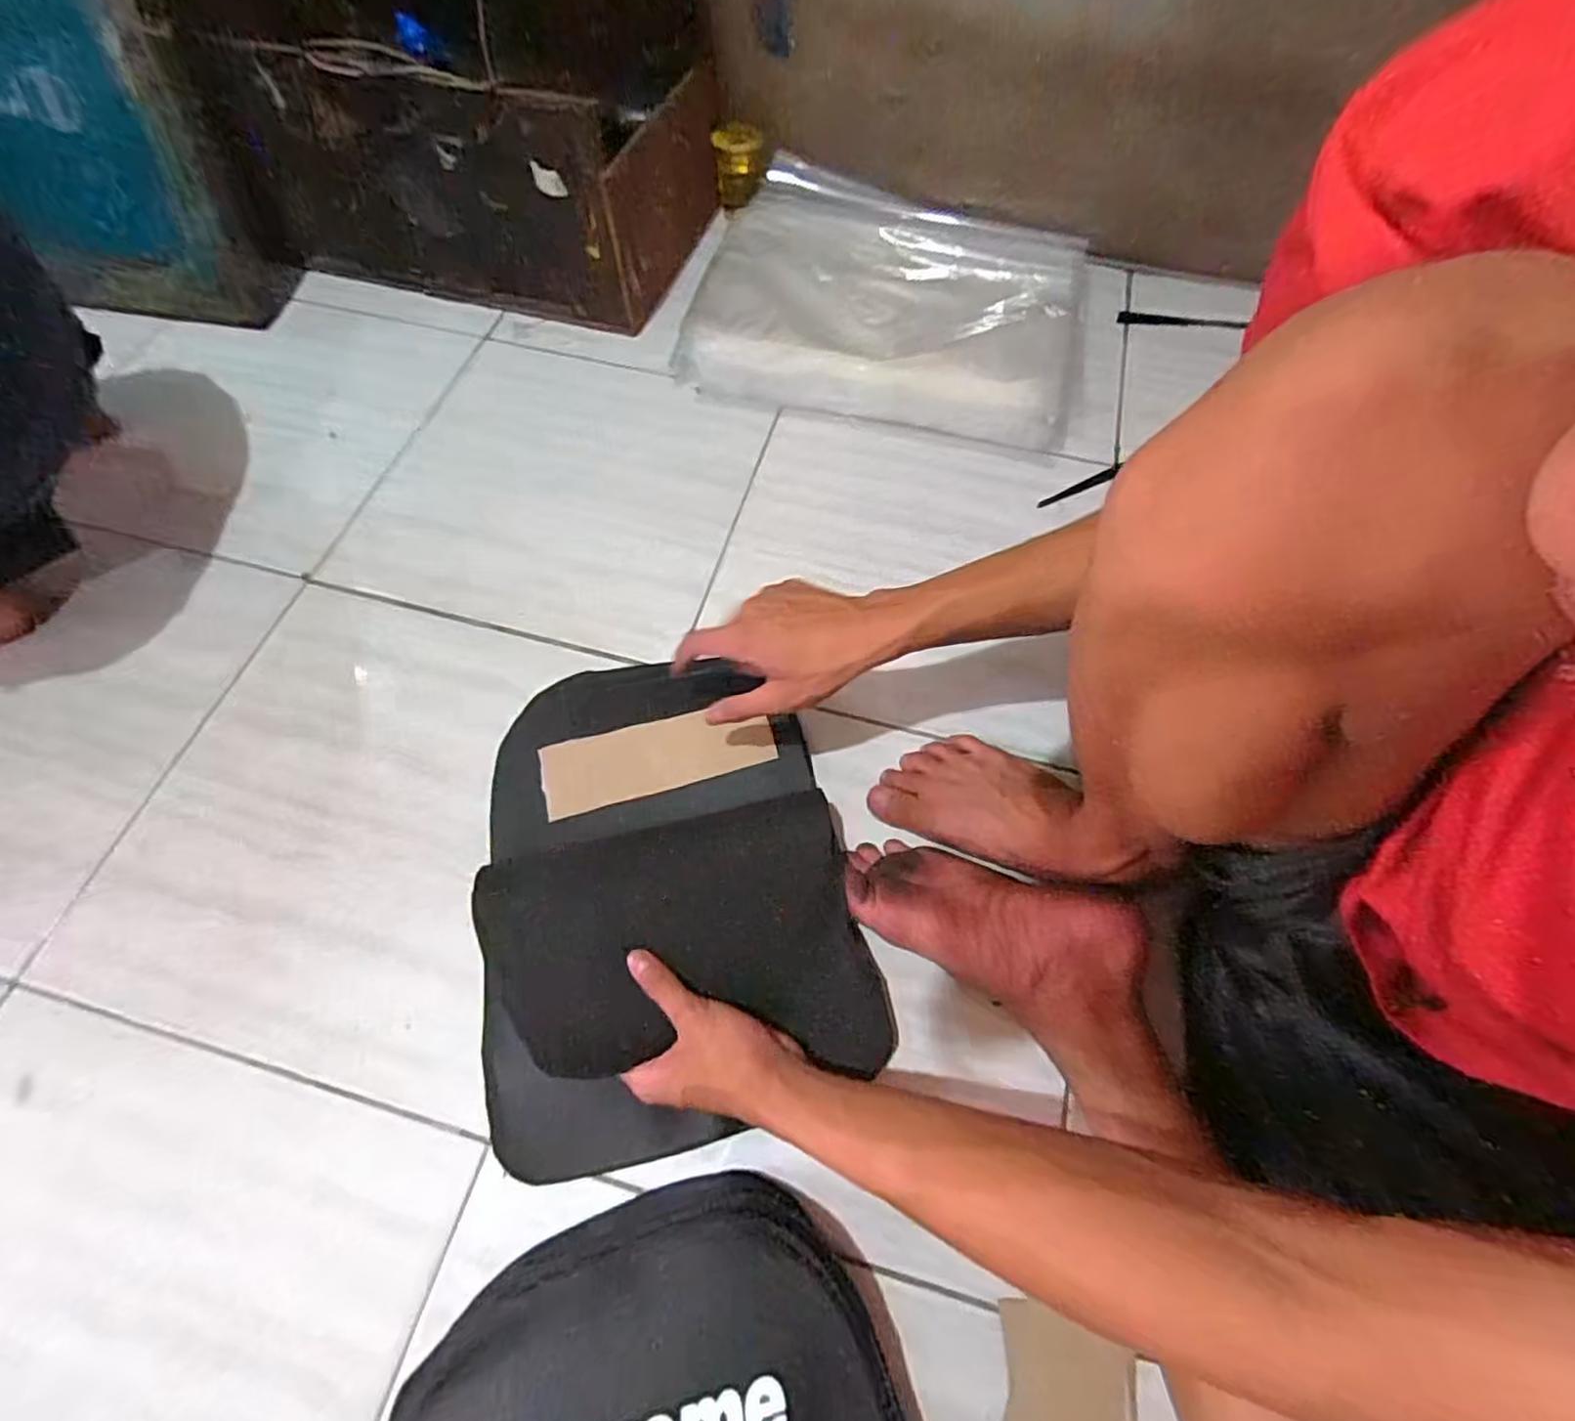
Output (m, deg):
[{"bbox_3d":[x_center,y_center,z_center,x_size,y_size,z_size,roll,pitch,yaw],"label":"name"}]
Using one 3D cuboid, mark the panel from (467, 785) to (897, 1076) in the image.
[{"bbox_3d":[-0.074,0.176,0.500,0.264,0.037,0.197,-13,65,-9],"label":"panel"}]

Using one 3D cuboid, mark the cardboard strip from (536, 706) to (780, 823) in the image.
[{"bbox_3d":[-0.107,0.037,0.575,0.188,0.006,0.061,-14,73,-11],"label":"cardboard strip"}]

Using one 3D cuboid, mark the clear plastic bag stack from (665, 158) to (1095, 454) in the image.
[{"bbox_3d":[0.124,-0.517,0.857,0.464,0.032,0.388,11,70,7],"label":"clear plastic bag stack"}]

